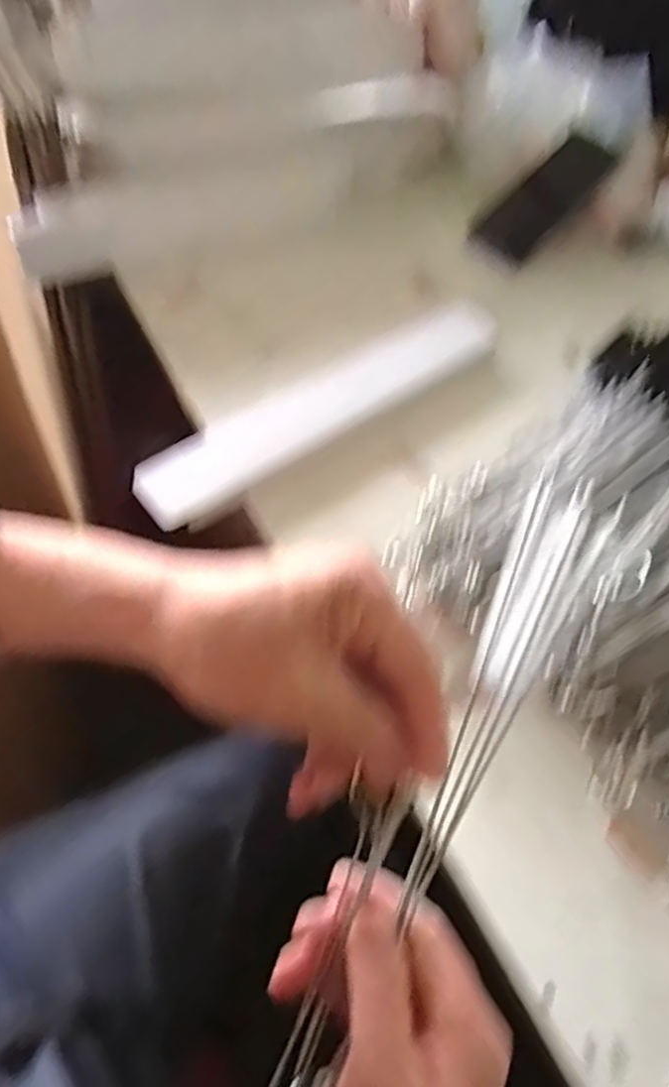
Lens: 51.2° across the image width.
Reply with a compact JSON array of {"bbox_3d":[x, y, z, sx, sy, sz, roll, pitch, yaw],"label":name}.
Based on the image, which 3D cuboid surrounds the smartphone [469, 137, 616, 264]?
[{"bbox_3d":[0.206,-0.340,0.690,0.140,0.010,0.060,-43,67,3],"label":"smartphone"}]

